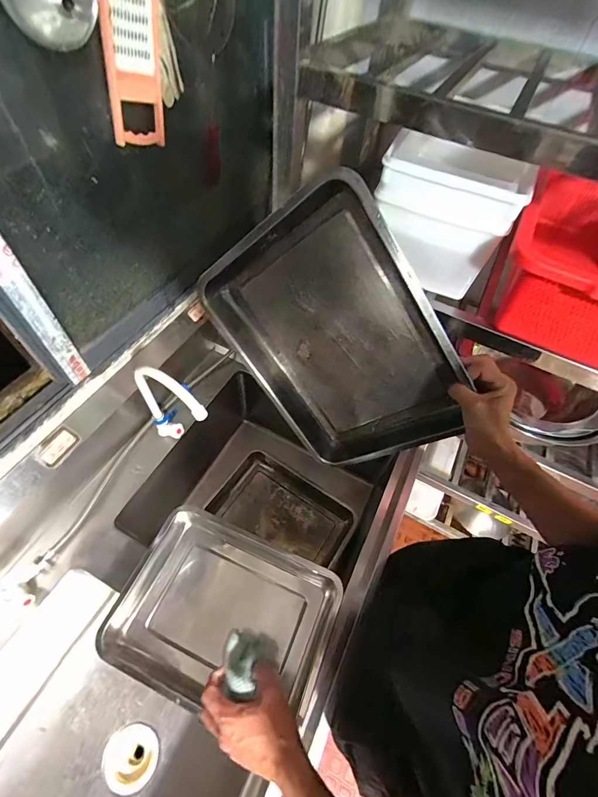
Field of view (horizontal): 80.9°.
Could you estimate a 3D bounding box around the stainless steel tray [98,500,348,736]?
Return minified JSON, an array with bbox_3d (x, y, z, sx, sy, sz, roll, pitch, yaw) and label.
[{"bbox_3d":[-0.129,0.379,0.622,0.360,0.076,0.258,22,56,9],"label":"stainless steel tray"}]

